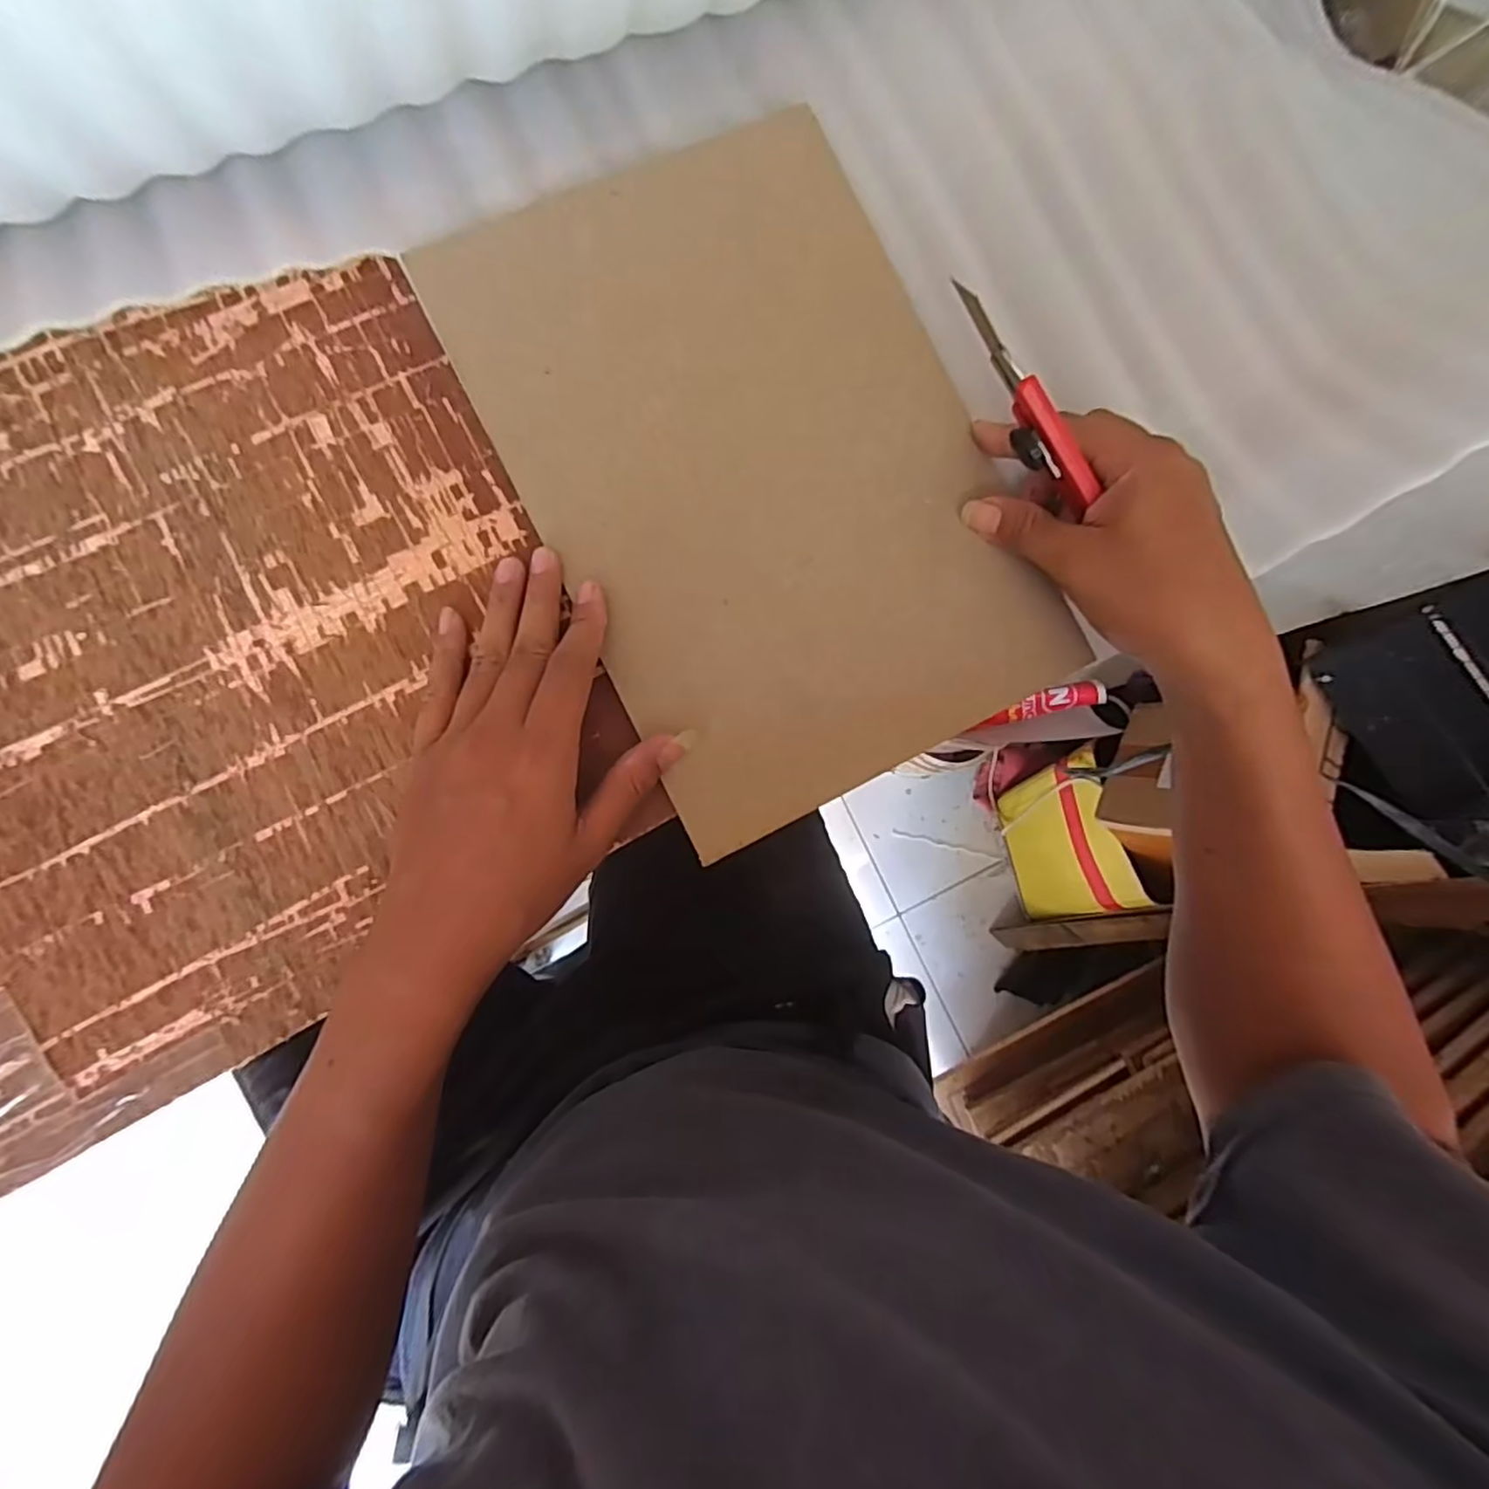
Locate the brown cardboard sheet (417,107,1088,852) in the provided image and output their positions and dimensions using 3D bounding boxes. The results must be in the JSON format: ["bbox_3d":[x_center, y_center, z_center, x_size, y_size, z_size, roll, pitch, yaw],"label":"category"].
[{"bbox_3d":[0.010,-0.143,0.344,0.229,0.007,0.333,-27,88,-7],"label":"brown cardboard sheet"}]

